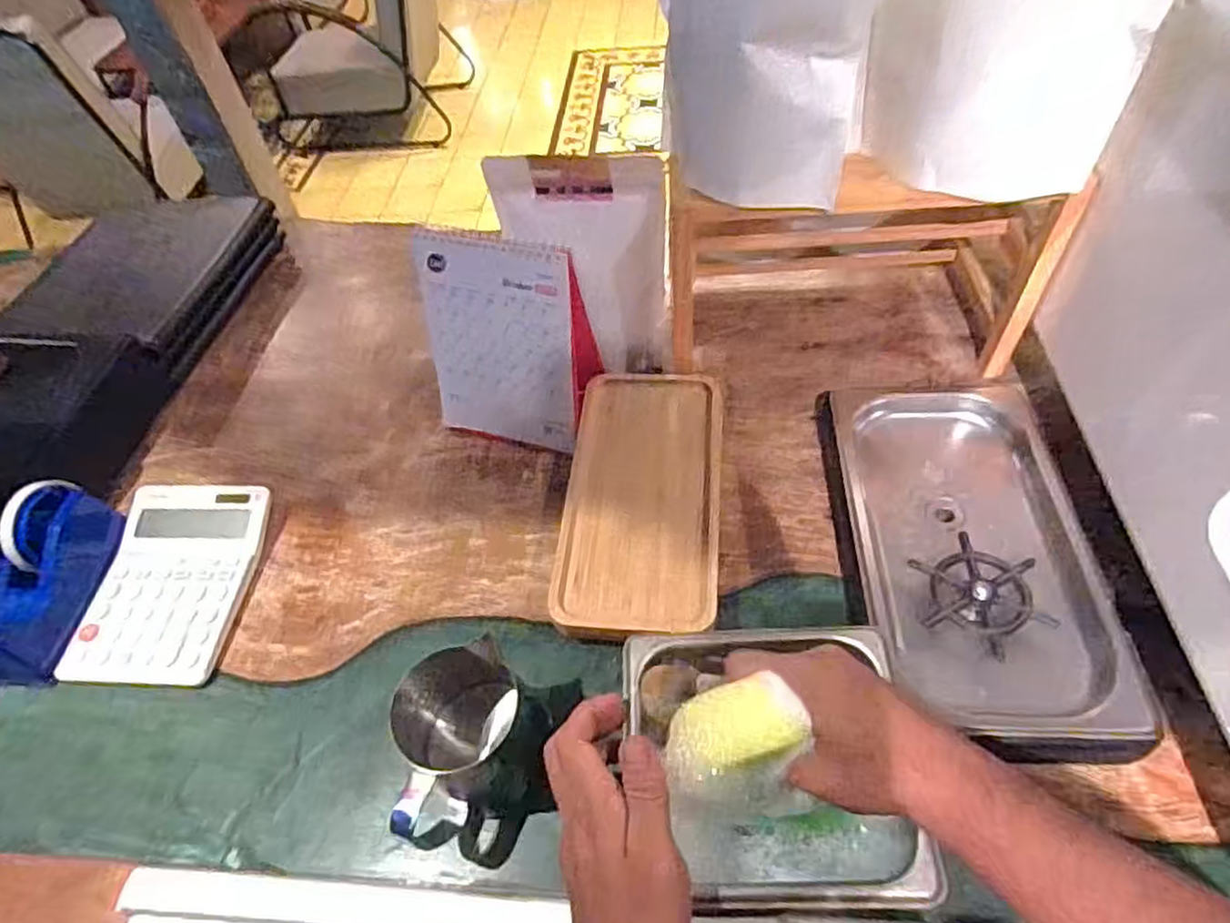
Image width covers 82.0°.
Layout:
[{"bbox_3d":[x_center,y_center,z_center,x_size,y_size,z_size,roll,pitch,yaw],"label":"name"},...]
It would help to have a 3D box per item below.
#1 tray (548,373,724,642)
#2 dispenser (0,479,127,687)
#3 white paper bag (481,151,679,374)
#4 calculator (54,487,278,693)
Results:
[{"bbox_3d":[0.028,0.034,0.652,0.138,0.042,0.279,3,53,8],"label":"tray"},{"bbox_3d":[-0.508,0.099,0.617,0.070,0.094,0.156,1,53,7],"label":"dispenser"},{"bbox_3d":[-0.023,-0.176,0.683,0.154,0.237,0.028,-1,42,5],"label":"white paper bag"},{"bbox_3d":[-0.402,0.107,0.643,0.134,0.036,0.186,1,53,6],"label":"calculator"}]

